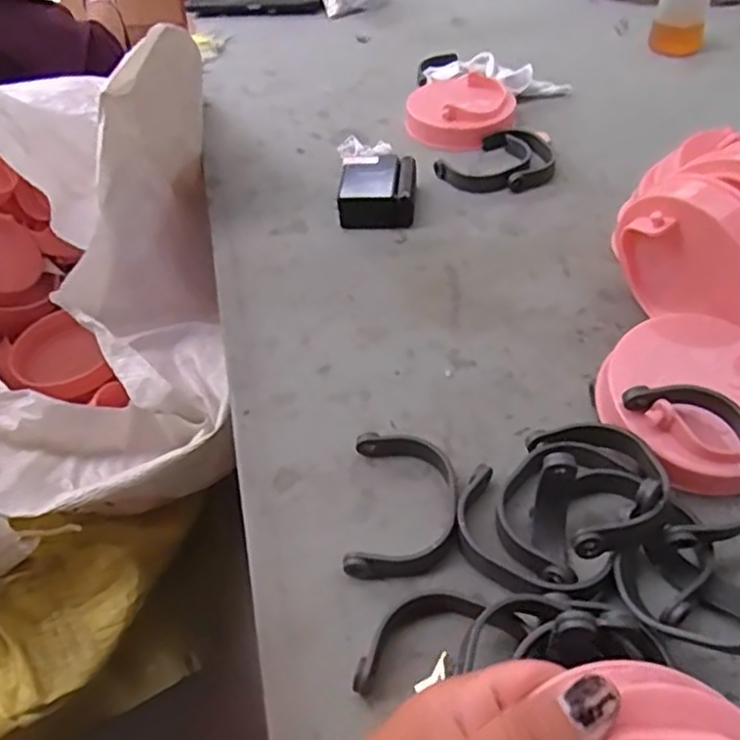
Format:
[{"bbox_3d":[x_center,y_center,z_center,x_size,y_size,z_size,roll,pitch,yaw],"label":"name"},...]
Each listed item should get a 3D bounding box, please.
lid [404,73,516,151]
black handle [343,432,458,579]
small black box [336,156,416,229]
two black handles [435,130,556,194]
[{"bbox_3d":[0.078,-0.225,0.595,0.091,0.025,0.092,-3,46,3],"label":"lid"},{"bbox_3d":[0.016,0.064,0.333,0.051,0.017,0.075,1,46,6],"label":"black handle"},{"bbox_3d":[0.006,-0.136,0.521,0.056,0.028,0.059,1,46,6],"label":"small black box"},{"bbox_3d":[0.101,-0.170,0.554,0.092,0.015,0.074,0,46,6],"label":"two black handles"}]

